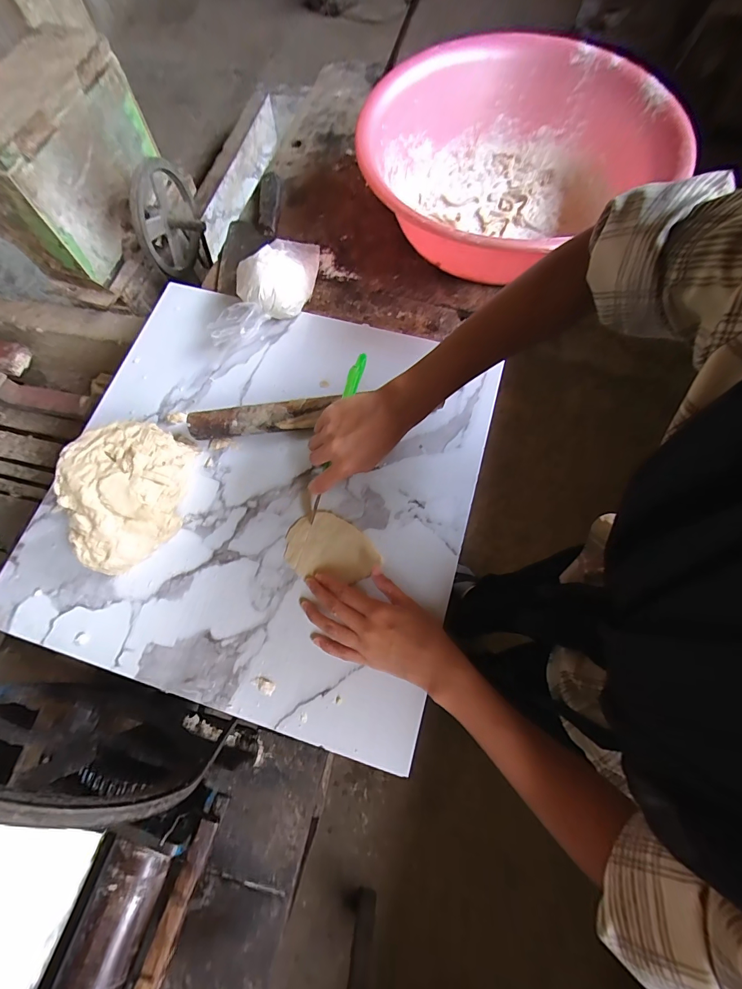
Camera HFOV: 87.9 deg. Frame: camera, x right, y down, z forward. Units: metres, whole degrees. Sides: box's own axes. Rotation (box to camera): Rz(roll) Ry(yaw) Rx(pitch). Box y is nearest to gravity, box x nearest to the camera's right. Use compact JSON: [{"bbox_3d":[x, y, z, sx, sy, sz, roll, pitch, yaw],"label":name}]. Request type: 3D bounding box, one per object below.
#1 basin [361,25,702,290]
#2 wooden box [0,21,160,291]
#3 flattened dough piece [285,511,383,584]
[{"bbox_3d":[0.186,-0.466,0.554,0.417,0.135,0.360,-34,73,-11],"label":"basin"},{"bbox_3d":[-0.564,-0.629,0.728,0.142,0.225,0.351,14,70,6],"label":"wooden box"},{"bbox_3d":[-0.042,0.058,0.436,0.105,0.007,0.071,8,71,2],"label":"flattened dough piece"}]

